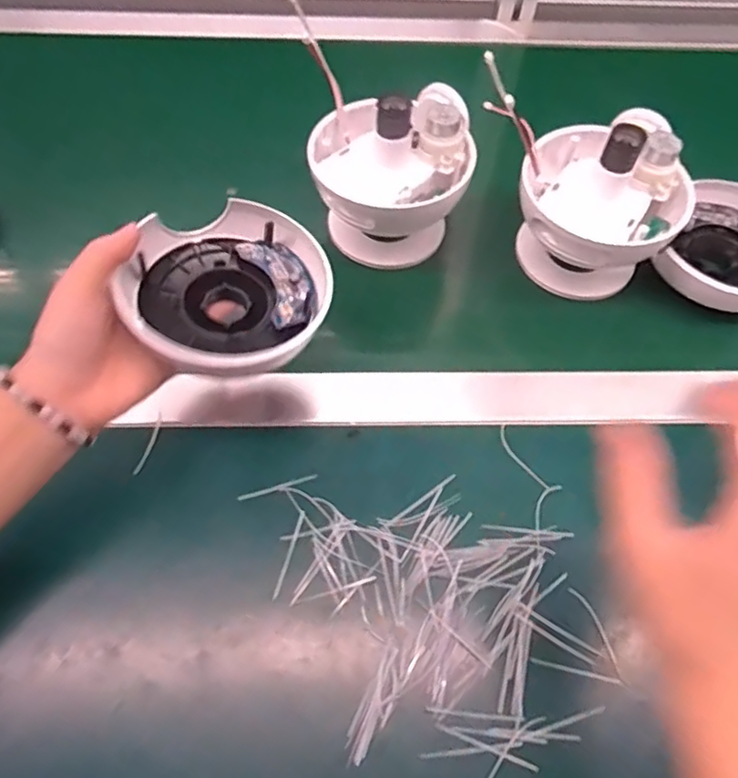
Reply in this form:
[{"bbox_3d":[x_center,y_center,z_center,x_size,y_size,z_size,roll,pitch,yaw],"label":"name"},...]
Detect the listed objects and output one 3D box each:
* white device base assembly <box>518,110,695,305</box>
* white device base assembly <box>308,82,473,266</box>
[{"bbox_3d":[0.166,-0.135,0.453,0.116,0.107,0.113,29,65,11],"label":"white device base assembly"},{"bbox_3d":[0.015,-0.159,0.455,0.119,0.105,0.108,1,63,-3],"label":"white device base assembly"}]

